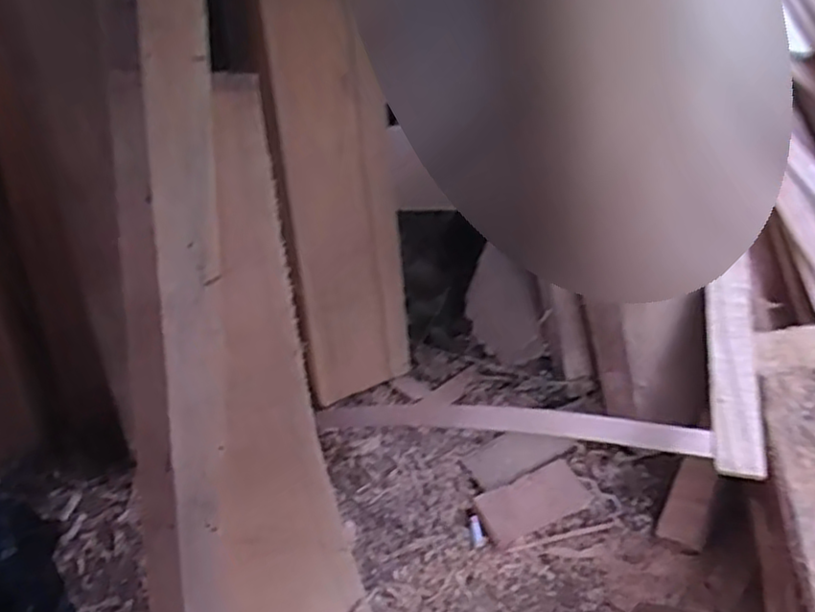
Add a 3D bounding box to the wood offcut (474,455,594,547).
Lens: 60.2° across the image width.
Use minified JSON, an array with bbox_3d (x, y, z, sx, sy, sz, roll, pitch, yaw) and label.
[{"bbox_3d":[0.127,0.195,0.707,0.112,0.006,0.054,-17,47,-23],"label":"wood offcut"}]

